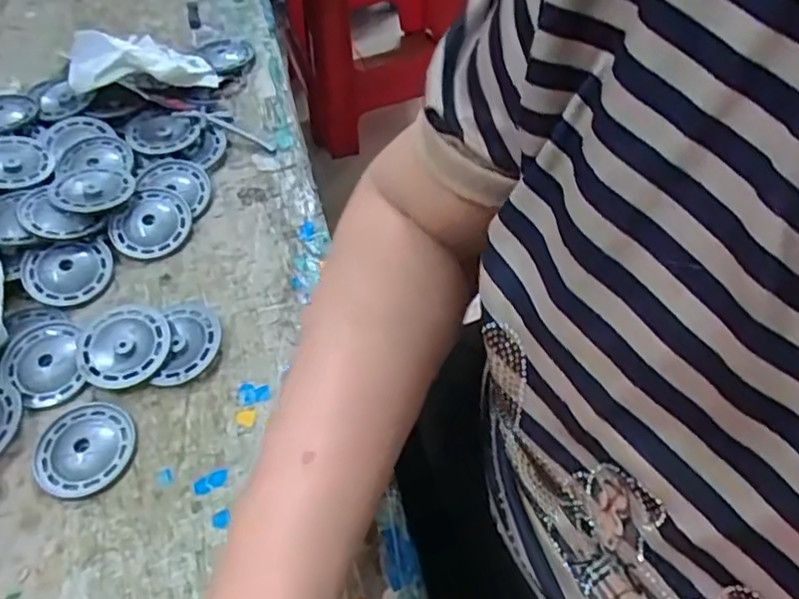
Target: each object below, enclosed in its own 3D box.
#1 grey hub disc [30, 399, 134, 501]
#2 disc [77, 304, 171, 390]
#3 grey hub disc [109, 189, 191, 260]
[{"bbox_3d":[-0.183,0.086,0.389,0.054,0.004,0.055,-1,54,1],"label":"grey hub disc"},{"bbox_3d":[-0.173,0.030,0.423,0.055,0.014,0.052,-1,54,1],"label":"disc"},{"bbox_3d":[-0.179,-0.055,0.484,0.049,0.007,0.057,35,68,7],"label":"grey hub disc"}]

